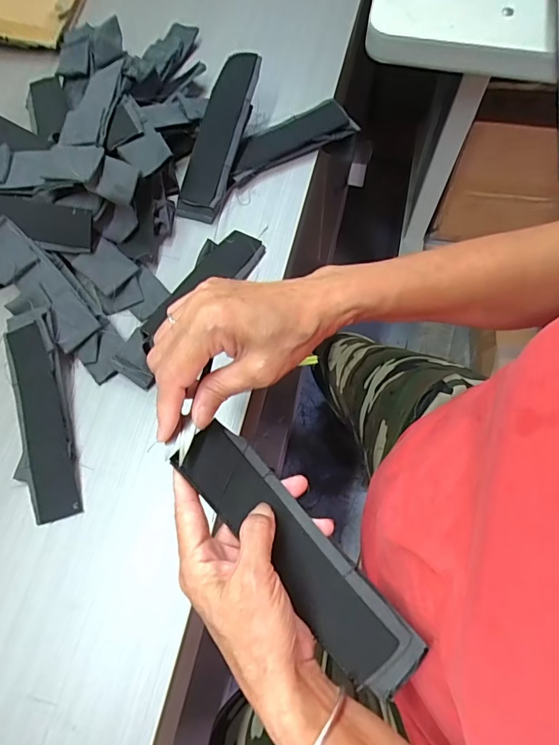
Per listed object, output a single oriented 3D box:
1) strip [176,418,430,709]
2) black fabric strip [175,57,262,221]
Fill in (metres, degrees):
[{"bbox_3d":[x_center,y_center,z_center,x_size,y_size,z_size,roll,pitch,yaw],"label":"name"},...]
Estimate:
[{"bbox_3d":[0.010,0.115,0.284,0.046,0.022,0.190,-41,81,-12],"label":"strip"},{"bbox_3d":[-0.071,-0.264,0.497,0.052,0.018,0.188,18,91,9],"label":"black fabric strip"}]

